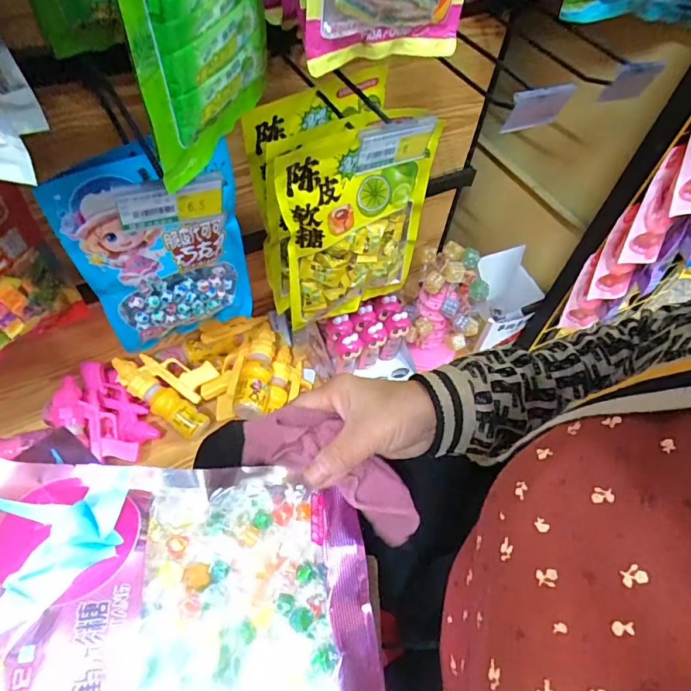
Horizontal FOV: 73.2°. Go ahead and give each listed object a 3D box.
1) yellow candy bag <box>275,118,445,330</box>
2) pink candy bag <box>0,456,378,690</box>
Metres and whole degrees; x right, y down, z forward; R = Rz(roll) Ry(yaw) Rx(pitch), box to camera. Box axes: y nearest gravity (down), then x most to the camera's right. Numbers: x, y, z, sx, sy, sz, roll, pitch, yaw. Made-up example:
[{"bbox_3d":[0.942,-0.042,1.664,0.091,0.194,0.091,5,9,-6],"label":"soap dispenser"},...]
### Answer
[{"bbox_3d":[0.019,-0.136,0.580,0.188,0.257,0.029,-22,54,-18],"label":"yellow candy bag"},{"bbox_3d":[-0.101,0.145,0.266,0.238,0.021,0.160,6,55,-22],"label":"pink candy bag"}]

